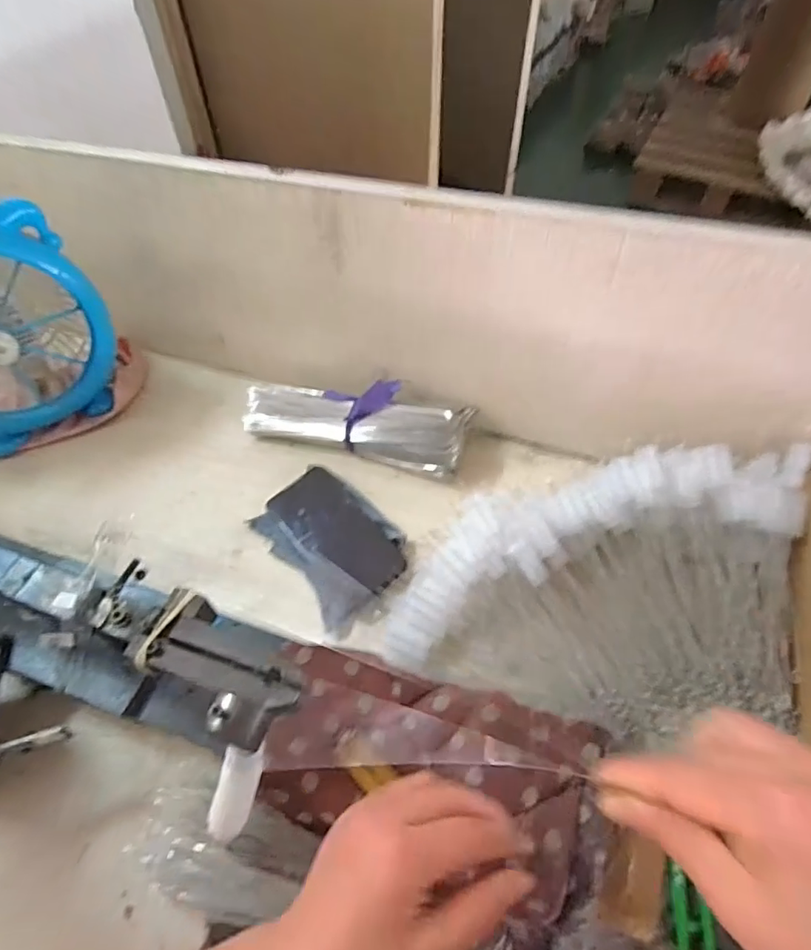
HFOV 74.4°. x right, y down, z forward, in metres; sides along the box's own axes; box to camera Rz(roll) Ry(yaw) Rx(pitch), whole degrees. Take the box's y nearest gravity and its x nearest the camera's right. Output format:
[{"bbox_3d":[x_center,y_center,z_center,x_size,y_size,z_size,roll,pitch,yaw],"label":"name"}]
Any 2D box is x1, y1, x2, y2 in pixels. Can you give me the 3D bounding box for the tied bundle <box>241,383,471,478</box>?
[{"bbox_3d":[-0.056,-0.064,0.620,0.256,0.074,0.089,16,56,12],"label":"tied bundle"}]

